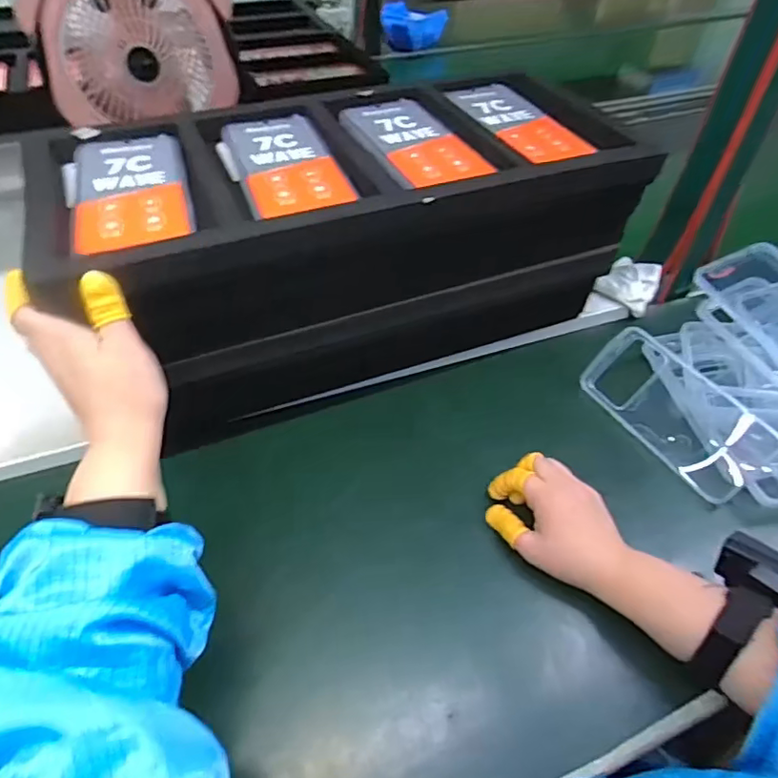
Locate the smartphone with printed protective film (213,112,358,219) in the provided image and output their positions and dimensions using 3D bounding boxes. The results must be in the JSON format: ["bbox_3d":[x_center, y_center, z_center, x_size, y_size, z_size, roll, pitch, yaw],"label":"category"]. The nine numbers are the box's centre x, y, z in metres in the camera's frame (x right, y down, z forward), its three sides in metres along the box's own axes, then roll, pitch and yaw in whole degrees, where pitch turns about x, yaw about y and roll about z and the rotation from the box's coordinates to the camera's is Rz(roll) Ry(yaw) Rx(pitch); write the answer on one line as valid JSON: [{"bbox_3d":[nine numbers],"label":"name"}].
[{"bbox_3d":[-0.086,-0.182,0.454,0.080,0.012,0.153,-17,50,-17],"label":"smartphone with printed protective film"}]

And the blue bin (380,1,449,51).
[{"bbox_3d":[0.057,-0.807,1.253,0.143,0.068,0.131,9,47,7],"label":"blue bin"}]

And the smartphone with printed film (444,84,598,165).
[{"bbox_3d":[0.121,-0.242,0.510,0.074,0.010,0.161,-16,49,-16],"label":"smartphone with printed film"}]

